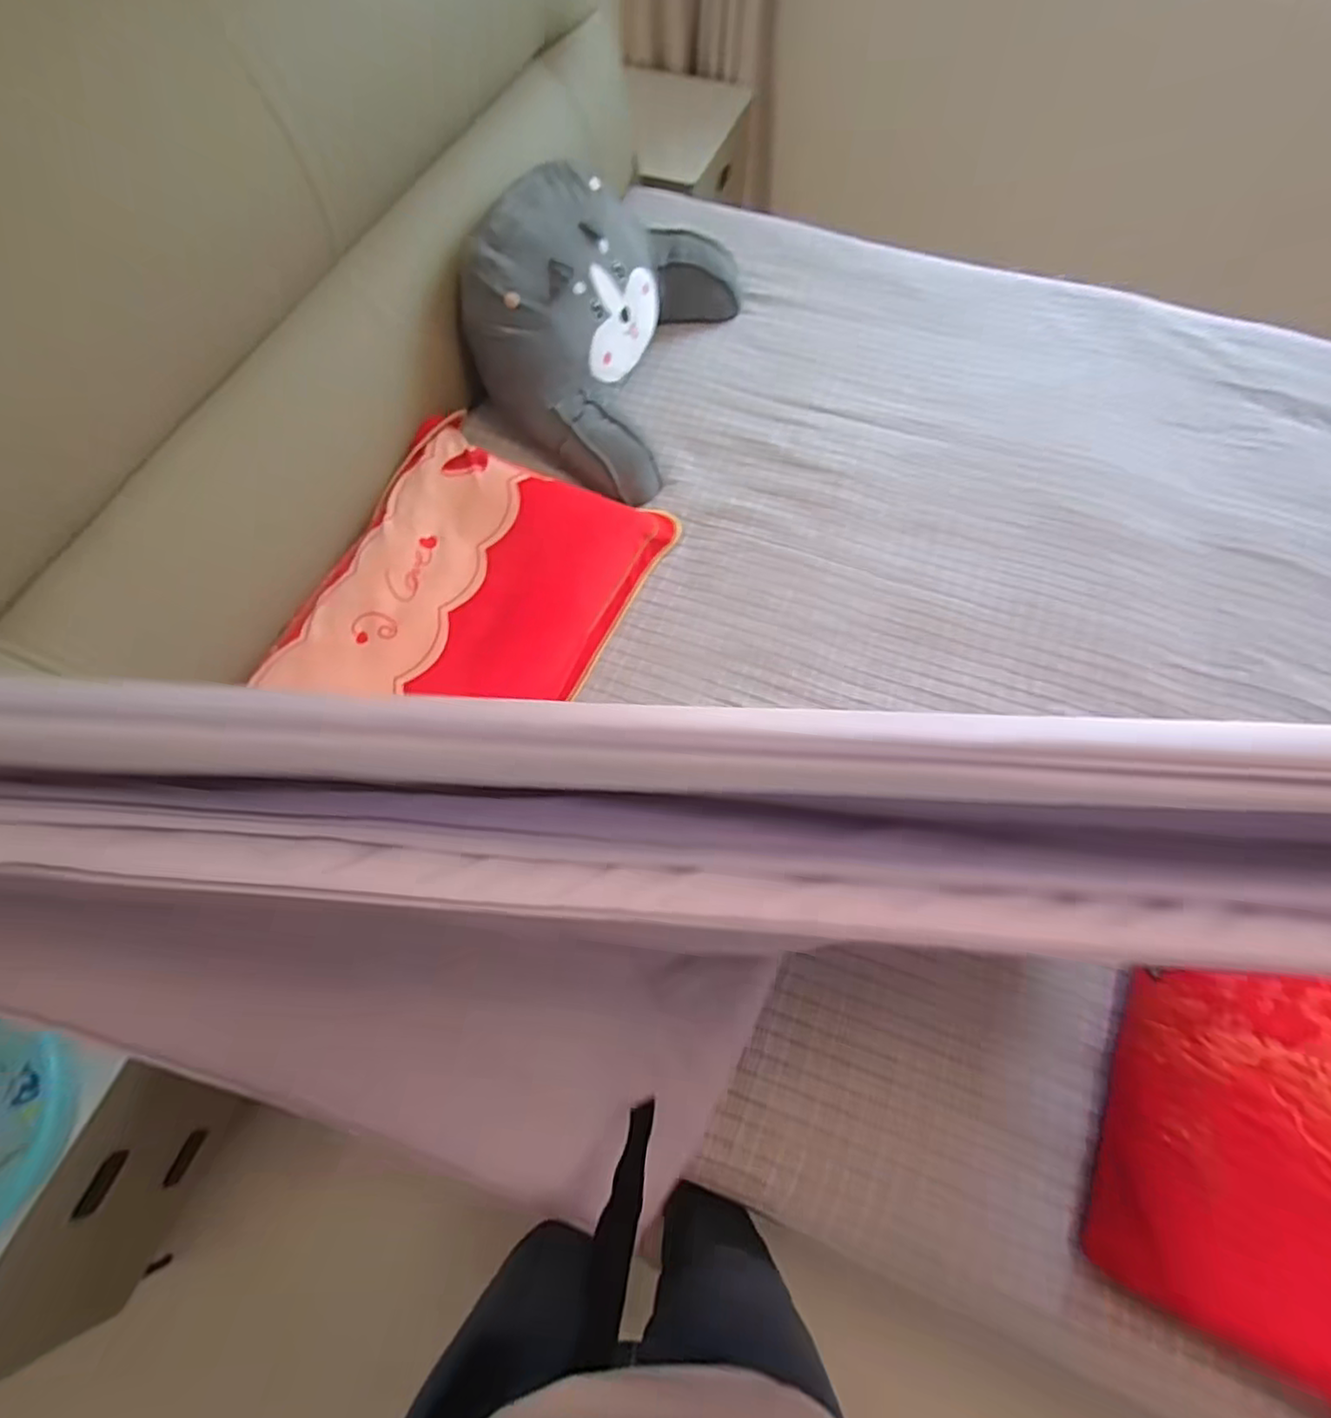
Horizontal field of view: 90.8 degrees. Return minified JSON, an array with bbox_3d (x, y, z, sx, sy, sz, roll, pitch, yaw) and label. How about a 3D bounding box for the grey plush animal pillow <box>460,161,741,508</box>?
[{"bbox_3d":[-0.115,-0.719,1.173,0.359,0.280,0.592,16,67,8],"label":"grey plush animal pillow"}]

